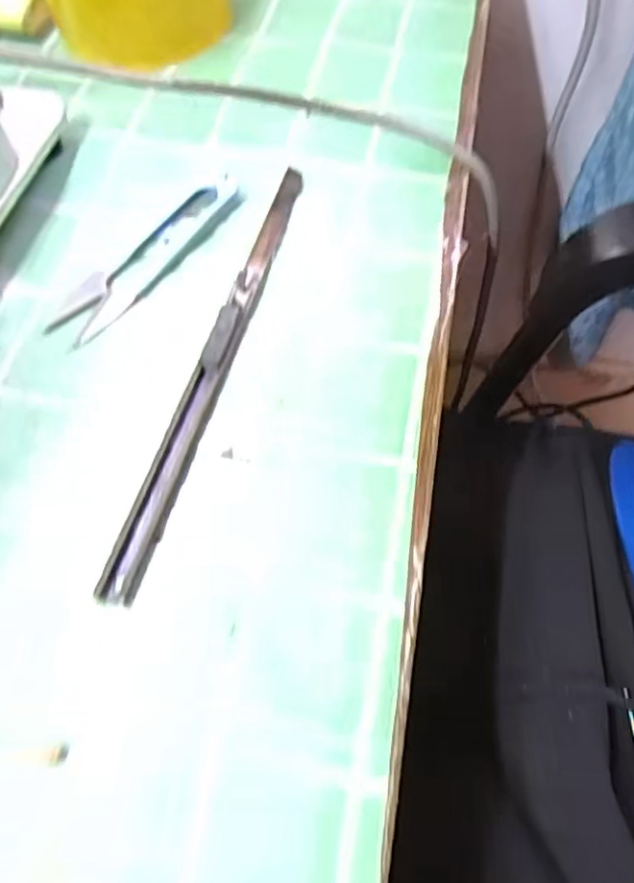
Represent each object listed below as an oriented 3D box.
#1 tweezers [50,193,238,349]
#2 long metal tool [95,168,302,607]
[{"bbox_3d":[-0.070,-0.077,0.249,0.026,0.007,0.097,39,70,20],"label":"tweezers"},{"bbox_3d":[-0.036,-0.036,0.225,0.012,0.008,0.194,13,64,9],"label":"long metal tool"}]

